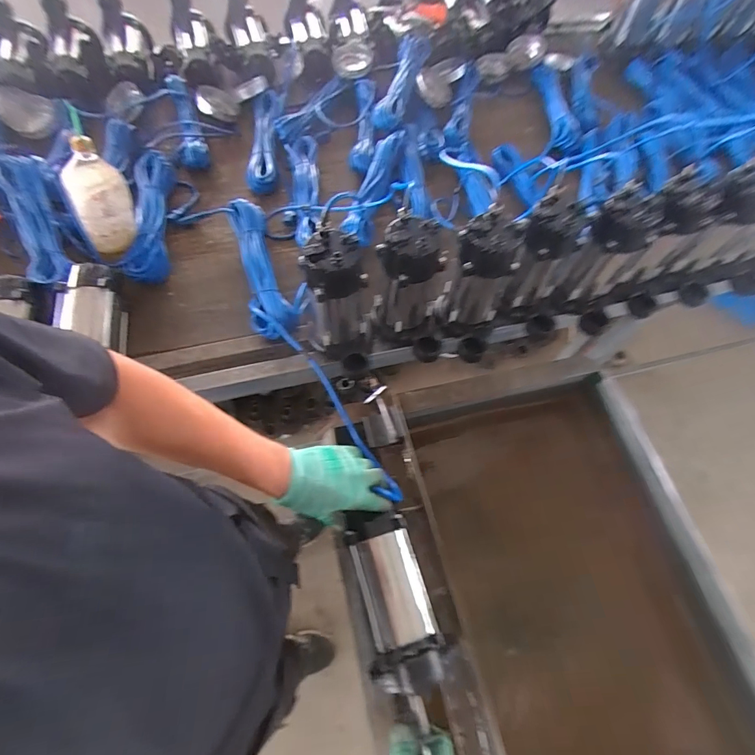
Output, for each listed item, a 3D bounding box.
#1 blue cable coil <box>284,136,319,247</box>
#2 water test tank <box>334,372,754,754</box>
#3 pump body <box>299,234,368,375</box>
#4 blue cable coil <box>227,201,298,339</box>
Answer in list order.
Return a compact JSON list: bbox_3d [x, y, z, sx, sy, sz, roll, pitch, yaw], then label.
[{"bbox_3d":[-0.171,-0.440,0.923,0.072,0.055,0.332,-4,64,-5],"label":"blue cable coil"},{"bbox_3d":[0.256,0.392,0.704,0.589,0.269,0.749,-10,65,-8],"label":"water test tank"},{"bbox_3d":[-0.068,-0.110,0.669,0.114,0.223,0.137,-6,64,-6],"label":"pump body"},{"bbox_3d":[-0.241,-0.233,0.823,0.089,0.043,0.350,-15,65,-10],"label":"blue cable coil"}]

